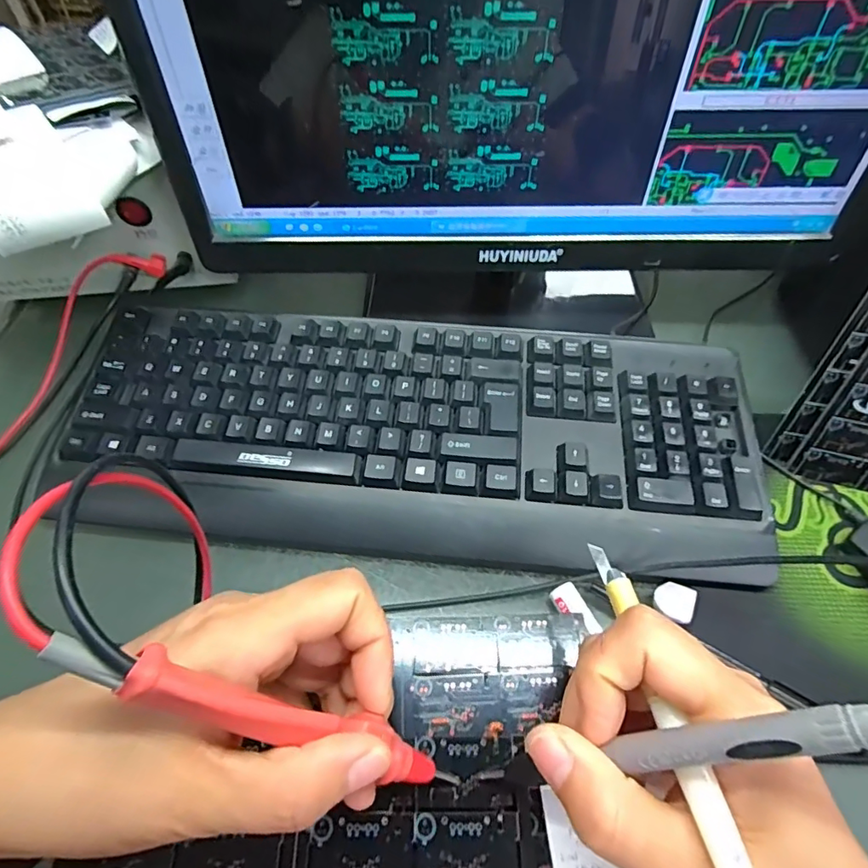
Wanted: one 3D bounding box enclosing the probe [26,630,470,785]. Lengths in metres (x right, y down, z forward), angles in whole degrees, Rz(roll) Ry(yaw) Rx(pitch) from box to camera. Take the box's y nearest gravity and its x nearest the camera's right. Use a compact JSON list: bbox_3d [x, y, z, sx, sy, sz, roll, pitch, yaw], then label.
[{"bbox_3d":[-0.040,0.088,0.152,0.142,0.012,0.013,38,52,-29],"label":"probe"}]

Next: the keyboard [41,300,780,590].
[{"bbox_3d":[-0.016,-0.003,0.327,0.432,0.038,0.159,4,56,2],"label":"keyboard"}]

